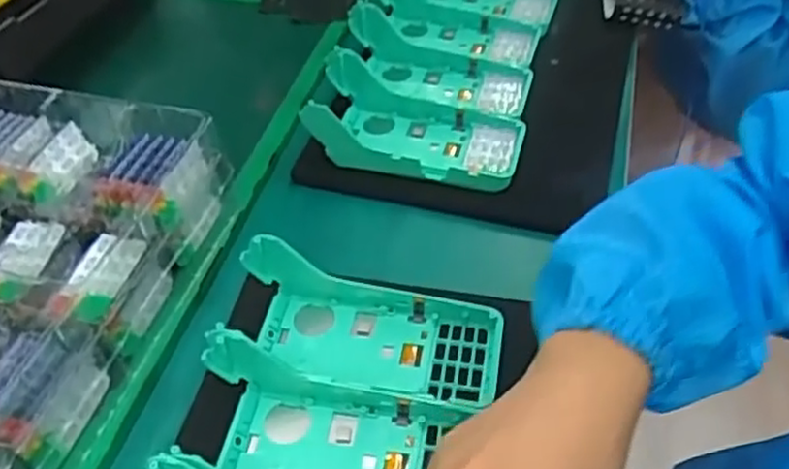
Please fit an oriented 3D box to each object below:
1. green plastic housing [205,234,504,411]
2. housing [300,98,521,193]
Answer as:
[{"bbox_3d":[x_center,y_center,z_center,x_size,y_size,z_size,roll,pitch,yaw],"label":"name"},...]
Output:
[{"bbox_3d":[-0.017,0.056,0.449,0.165,0.052,0.083,5,47,9],"label":"green plastic housing"},{"bbox_3d":[0.019,-0.087,0.587,0.167,0.052,0.075,10,48,14],"label":"housing"}]

